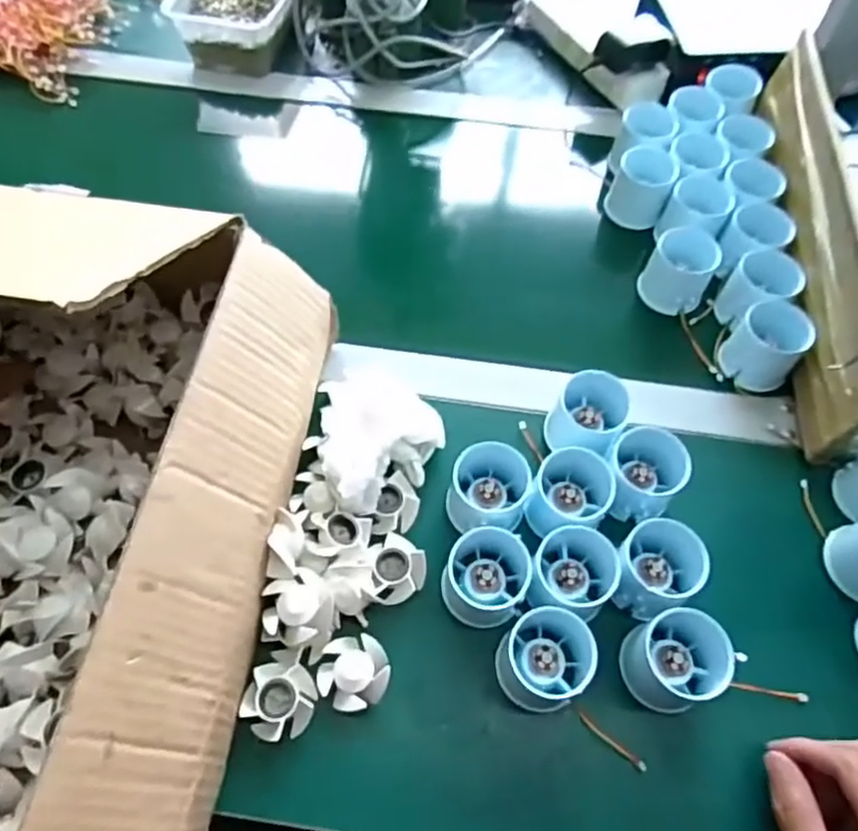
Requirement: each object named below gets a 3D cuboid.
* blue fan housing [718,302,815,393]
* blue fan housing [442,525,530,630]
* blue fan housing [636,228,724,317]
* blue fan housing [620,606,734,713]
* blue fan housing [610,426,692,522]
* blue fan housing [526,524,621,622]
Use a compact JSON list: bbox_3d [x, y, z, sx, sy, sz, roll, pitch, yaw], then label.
[{"bbox_3d":[0.265,-0.055,0.529,0.053,0.045,0.059,37,65,18],"label":"blue fan housing"},{"bbox_3d":[0.038,0.102,0.438,0.055,0.044,0.061,10,60,4],"label":"blue fan housing"},{"bbox_3d":[0.212,-0.122,0.566,0.052,0.048,0.049,1,60,-1],"label":"blue fan housing"},{"bbox_3d":[0.150,0.148,0.410,0.050,0.047,0.054,1,60,-1],"label":"blue fan housing"},{"bbox_3d":[0.149,0.040,0.470,0.052,0.045,0.053,1,60,-1],"label":"blue fan housing"},{"bbox_3d":[0.098,0.100,0.441,0.056,0.049,0.055,9,60,4],"label":"blue fan housing"}]

